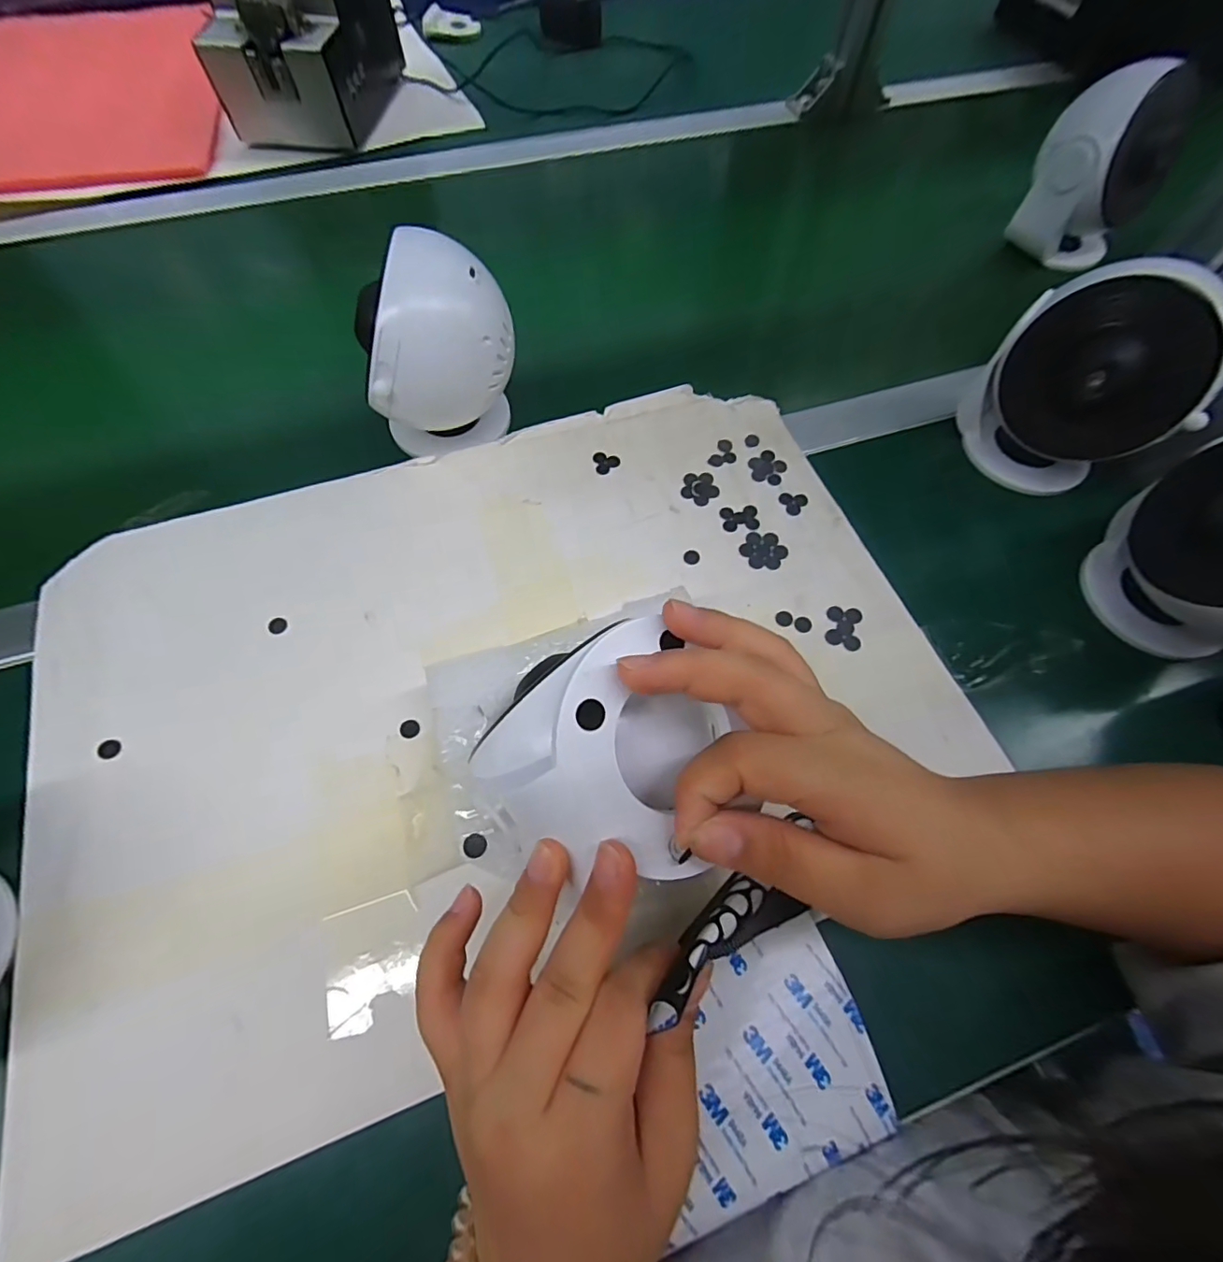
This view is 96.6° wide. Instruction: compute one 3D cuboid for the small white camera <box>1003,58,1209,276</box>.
[{"bbox_3d":[0.411,-0.390,0.470,0.085,0.133,0.078,-21,66,-10],"label":"small white camera"}]

